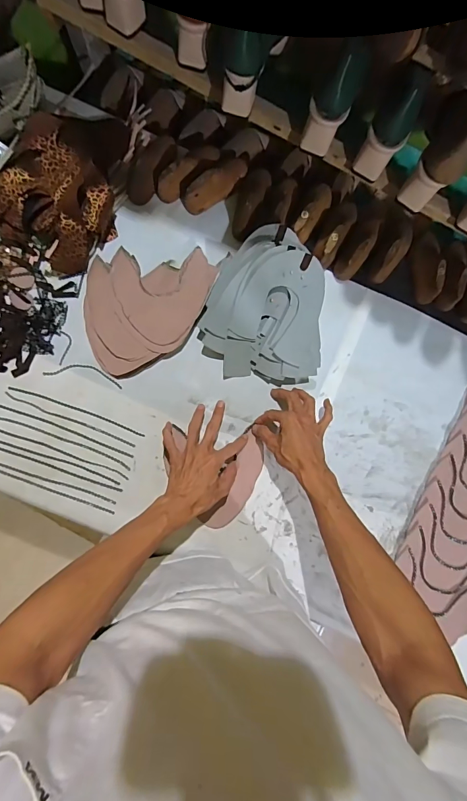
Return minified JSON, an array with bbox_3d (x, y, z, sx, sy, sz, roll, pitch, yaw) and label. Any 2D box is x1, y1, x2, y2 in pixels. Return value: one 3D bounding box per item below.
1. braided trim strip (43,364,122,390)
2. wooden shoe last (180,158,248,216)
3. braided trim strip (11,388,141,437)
[{"bbox_3d":[-0.254,-0.046,0.630,0.131,0.005,0.030,10,83,-2],"label":"braided trim strip"},{"bbox_3d":[-0.031,-0.392,0.658,0.140,0.049,0.049,-39,87,-6],"label":"wooden shoe last"},{"bbox_3d":[-0.263,0.018,0.622,0.235,0.008,0.010,20,83,-1],"label":"braided trim strip"}]

